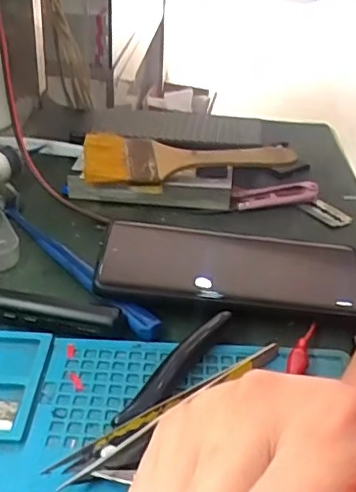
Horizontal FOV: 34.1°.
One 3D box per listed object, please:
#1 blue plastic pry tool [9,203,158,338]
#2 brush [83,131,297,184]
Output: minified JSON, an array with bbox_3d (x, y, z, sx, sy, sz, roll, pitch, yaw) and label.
[{"bbox_3d":[-0.067,0.008,0.363,0.019,0.012,0.166,-21,40,-32],"label":"blue plastic pry tool"},{"bbox_3d":[0.007,-0.063,0.438,0.158,0.012,0.061,6,40,5],"label":"brush"}]

